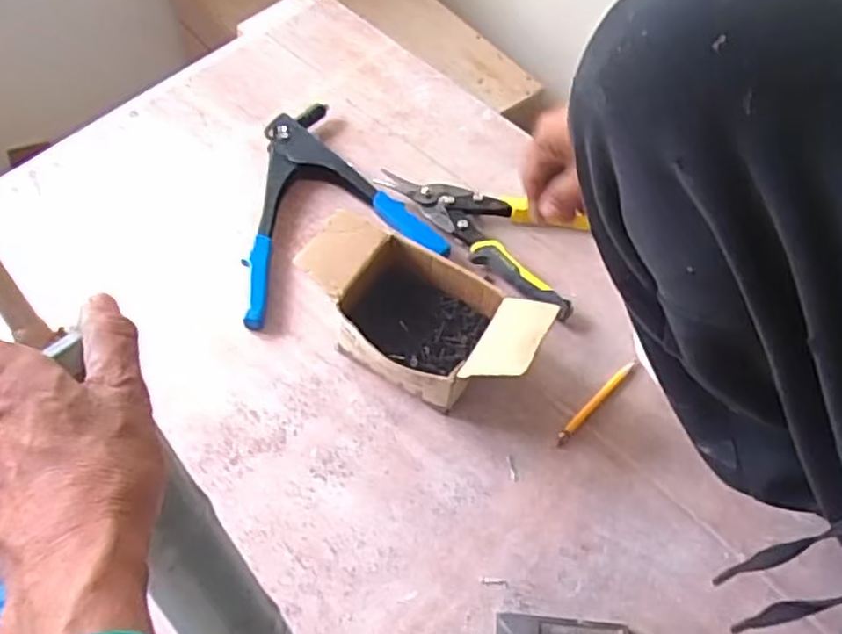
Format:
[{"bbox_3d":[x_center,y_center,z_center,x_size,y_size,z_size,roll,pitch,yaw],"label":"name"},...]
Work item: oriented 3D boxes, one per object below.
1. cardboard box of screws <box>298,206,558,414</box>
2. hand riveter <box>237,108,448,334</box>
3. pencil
[{"bbox_3d":[-0.005,0.003,0.614,0.216,0.111,0.111,25,62,10],"label":"cardboard box of screws"},{"bbox_3d":[-0.122,-0.123,0.724,0.207,0.031,0.231,-24,65,-16],"label":"hand riveter"},{"bbox_3d":[0.163,0.079,0.641,0.112,0.009,0.012,-40,70,-22],"label":"pencil"}]

